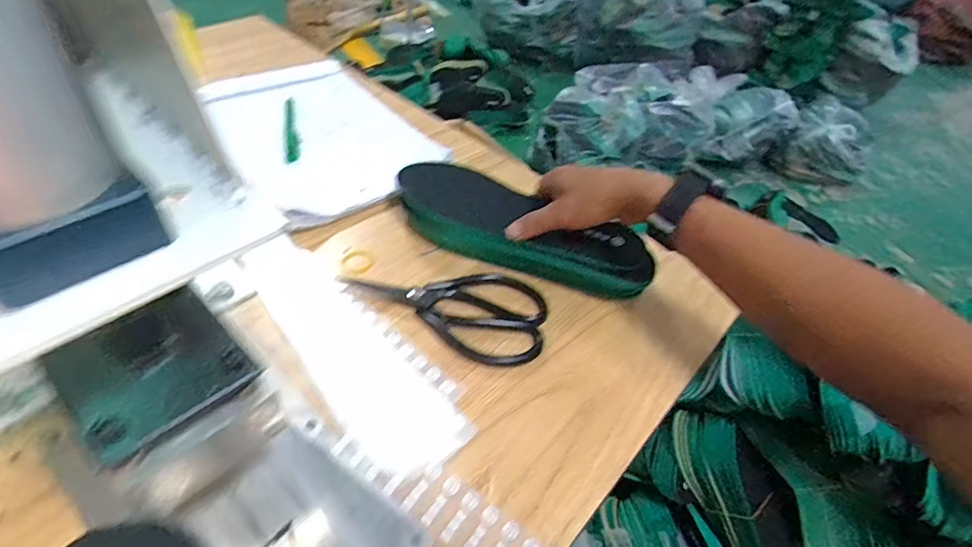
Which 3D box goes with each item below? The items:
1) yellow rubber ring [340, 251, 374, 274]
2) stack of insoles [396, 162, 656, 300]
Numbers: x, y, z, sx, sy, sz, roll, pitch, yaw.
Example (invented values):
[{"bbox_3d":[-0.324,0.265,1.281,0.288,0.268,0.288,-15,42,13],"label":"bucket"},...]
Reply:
[{"bbox_3d":[-0.122,-0.011,0.486,0.030,0.004,0.030,4,46,-4],"label":"yellow rubber ring"},{"bbox_3d":[0.034,-0.043,0.506,0.255,0.053,0.075,23,48,15],"label":"stack of insoles"}]

